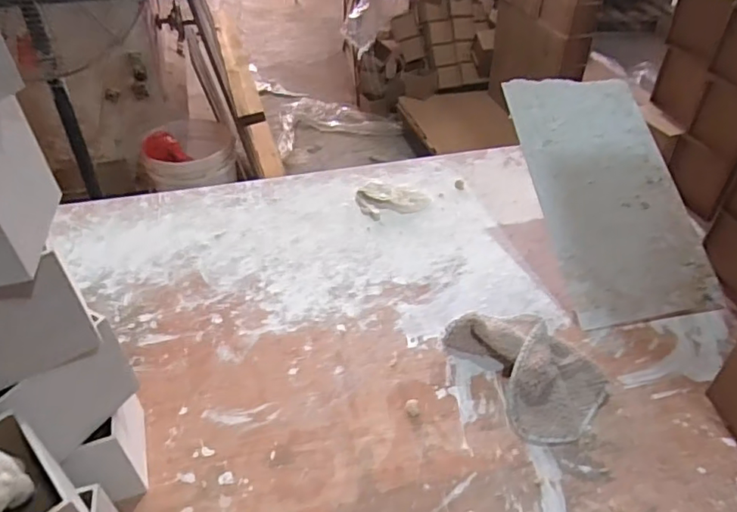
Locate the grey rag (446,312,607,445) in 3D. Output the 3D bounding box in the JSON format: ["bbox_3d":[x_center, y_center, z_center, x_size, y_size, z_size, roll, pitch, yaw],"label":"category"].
[{"bbox_3d":[0.213,0.138,0.729,0.139,0.044,0.200,-18,43,-20],"label":"grey rag"}]

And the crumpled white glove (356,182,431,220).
[{"bbox_3d":[0.039,-0.098,1.023,0.128,0.018,0.092,12,41,15],"label":"crumpled white glove"}]

